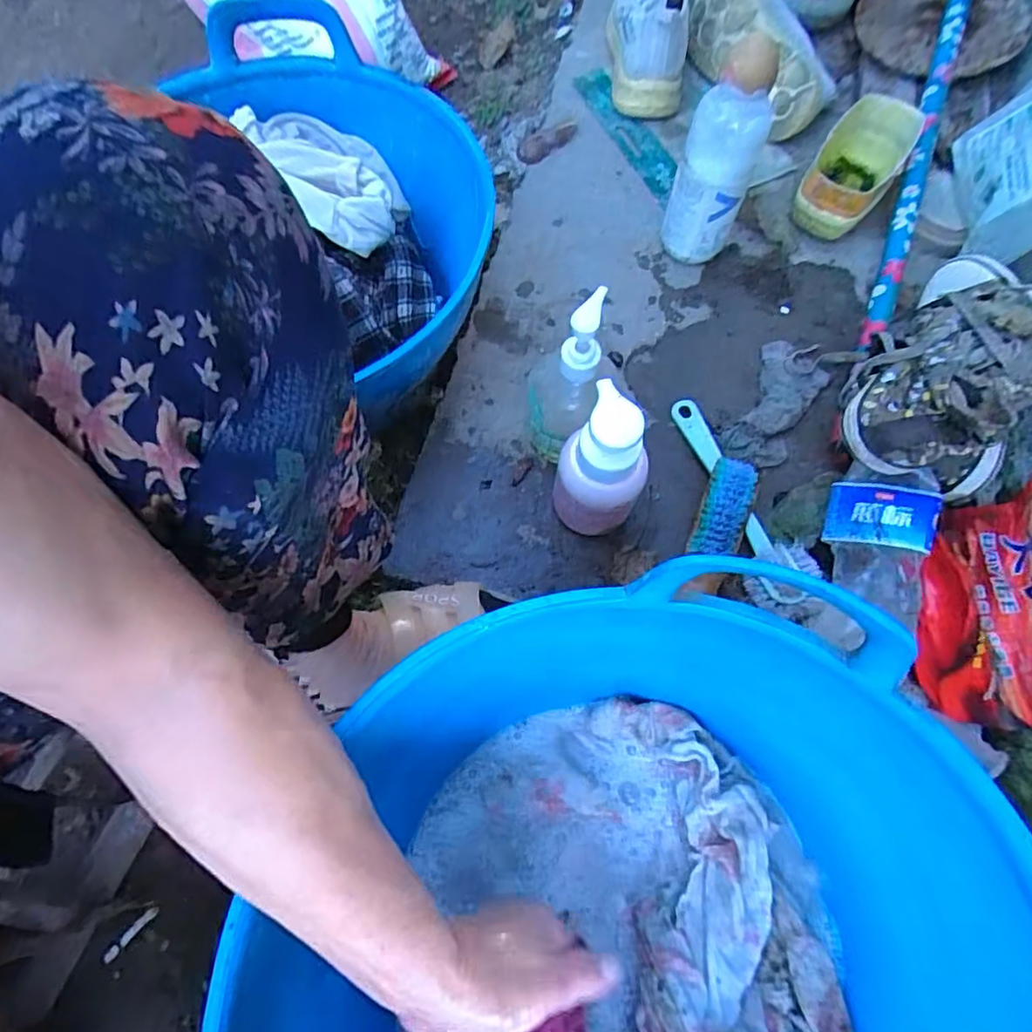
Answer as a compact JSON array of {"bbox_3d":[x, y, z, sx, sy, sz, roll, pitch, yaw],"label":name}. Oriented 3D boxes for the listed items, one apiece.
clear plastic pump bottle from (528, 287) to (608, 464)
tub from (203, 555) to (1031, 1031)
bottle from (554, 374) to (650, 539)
[{"bbox_3d":[0.036,-0.100,0.487,0.050,0.166,0.056,3,69,1],"label":"clear plastic pump bottle"},{"bbox_3d":[0.059,0.246,0.314,0.364,0.186,0.382,0,69,0],"label":"tub"},{"bbox_3d":[0.065,-0.029,0.474,0.058,0.154,0.051,36,73,13],"label":"bottle"}]

